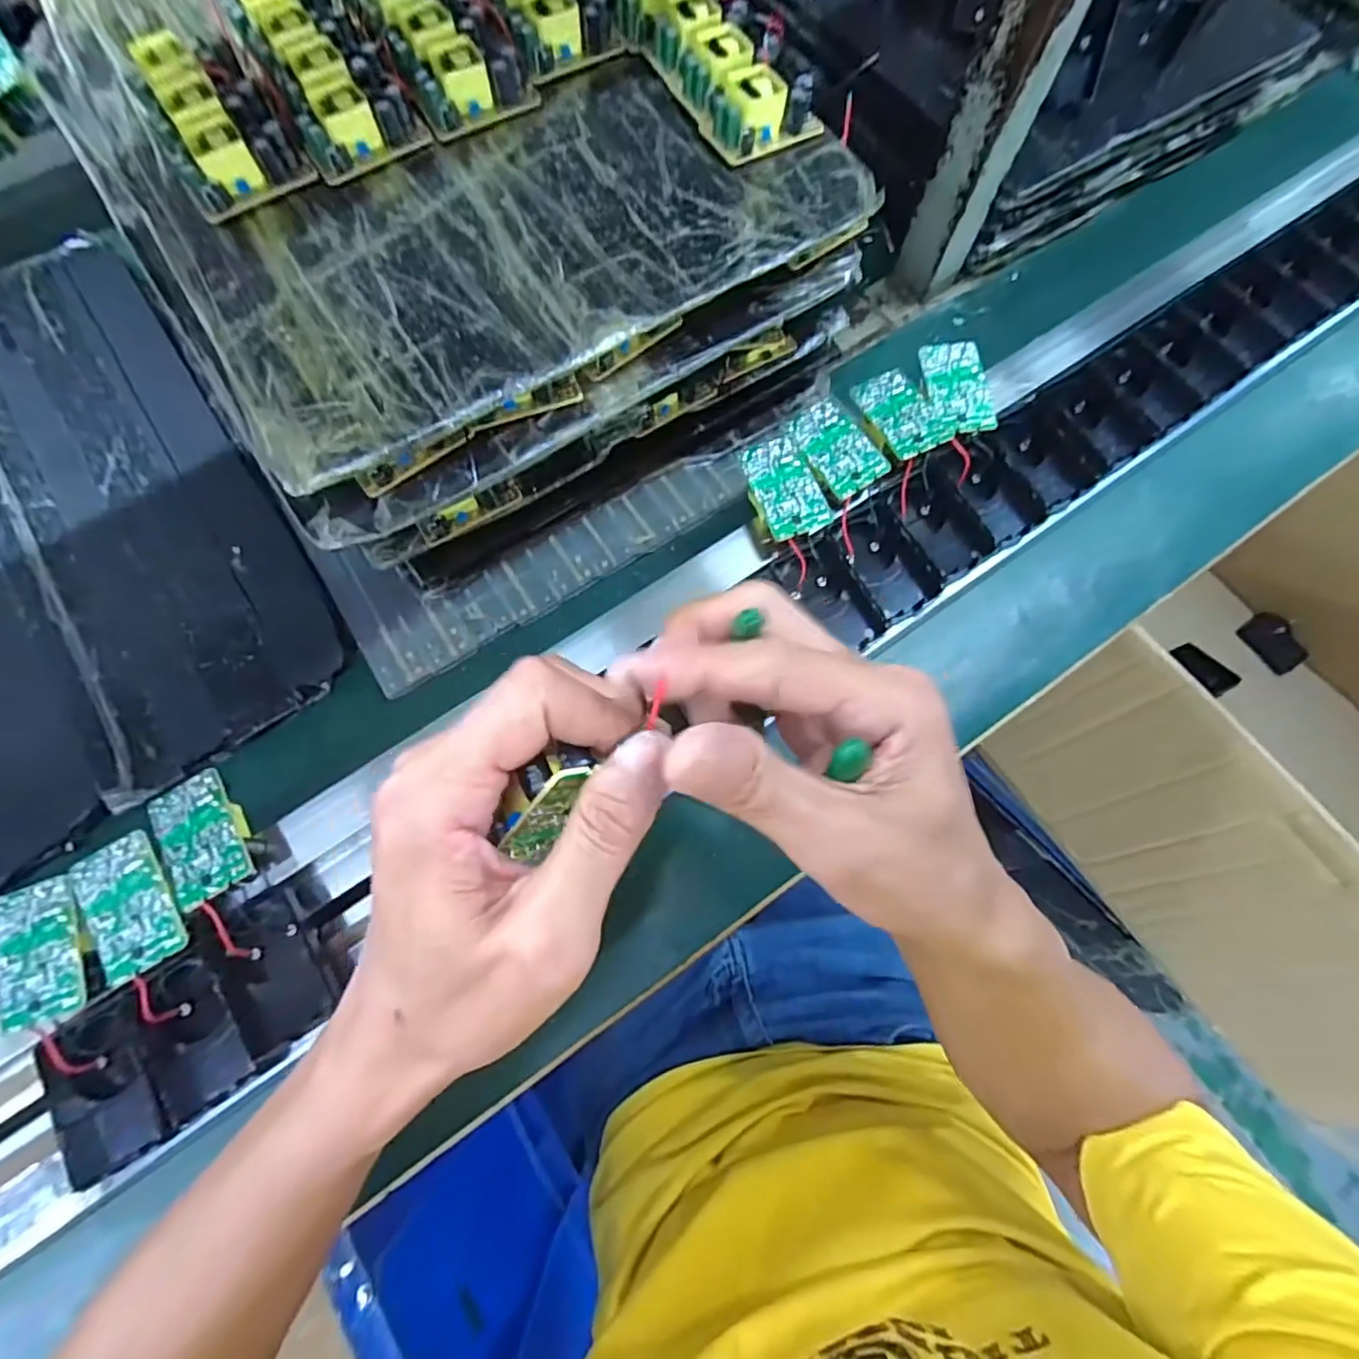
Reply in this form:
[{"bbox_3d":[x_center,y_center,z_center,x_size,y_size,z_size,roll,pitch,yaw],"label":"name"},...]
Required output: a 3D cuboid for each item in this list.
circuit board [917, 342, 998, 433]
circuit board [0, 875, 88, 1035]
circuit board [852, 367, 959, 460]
[{"bbox_3d":[0.175,-0.185,0.383,0.036,0.005,0.064,-7,74,-1],"label":"circuit board"},{"bbox_3d":[-0.303,0.129,0.289,0.036,0.010,0.063,-17,74,-4],"label":"circuit board"},{"bbox_3d":[0.138,-0.166,0.378,0.040,0.004,0.063,-25,69,-8],"label":"circuit board"}]

